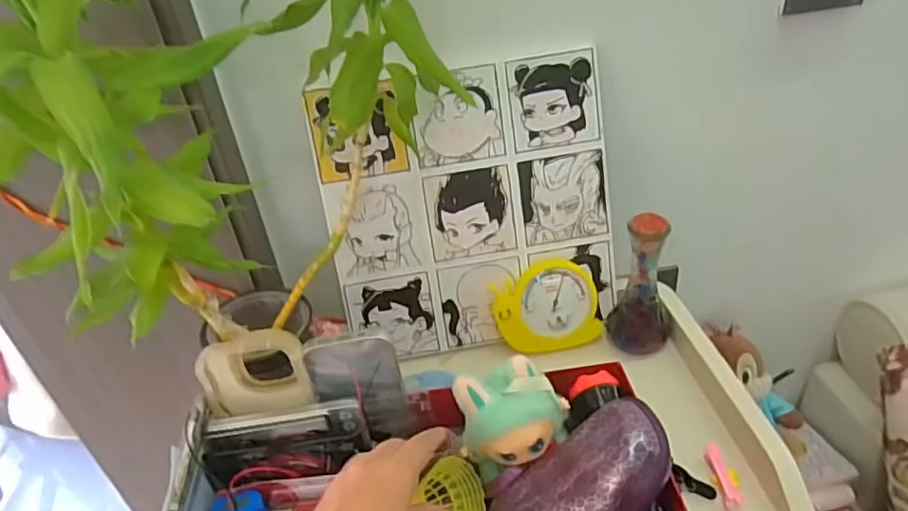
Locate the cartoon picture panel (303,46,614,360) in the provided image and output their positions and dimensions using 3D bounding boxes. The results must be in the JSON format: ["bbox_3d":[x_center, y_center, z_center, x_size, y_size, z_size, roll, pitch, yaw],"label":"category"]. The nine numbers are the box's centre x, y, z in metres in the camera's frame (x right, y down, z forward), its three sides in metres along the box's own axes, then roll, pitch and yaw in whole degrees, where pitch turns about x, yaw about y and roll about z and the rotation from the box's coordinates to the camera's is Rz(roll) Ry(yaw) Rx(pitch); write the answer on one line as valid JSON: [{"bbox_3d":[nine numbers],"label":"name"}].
[{"bbox_3d":[0.018,-0.044,0.640,0.285,0.286,0.008,-10,16,-3],"label":"cartoon picture panel"}]

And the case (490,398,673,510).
[{"bbox_3d":[0.098,0.175,0.450,0.146,0.060,0.070,-47,34,17],"label":"case"}]

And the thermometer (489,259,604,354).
[{"bbox_3d":[0.100,0.057,0.663,0.108,0.096,0.014,-12,13,-2],"label":"thermometer"}]

